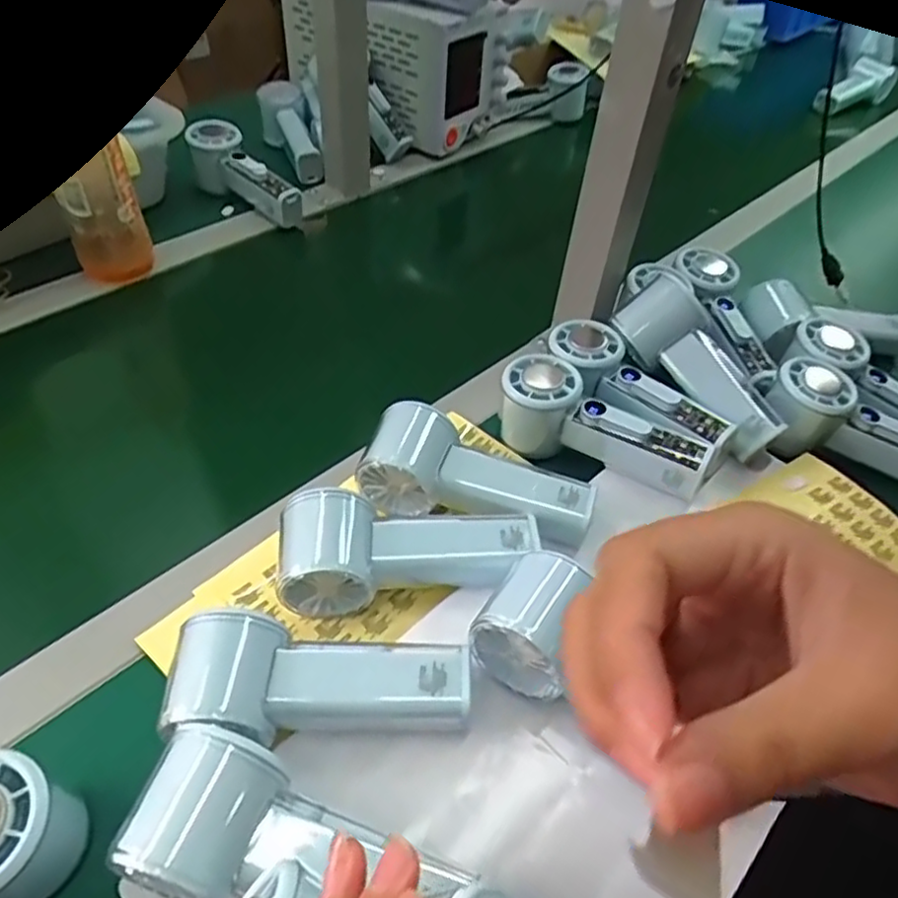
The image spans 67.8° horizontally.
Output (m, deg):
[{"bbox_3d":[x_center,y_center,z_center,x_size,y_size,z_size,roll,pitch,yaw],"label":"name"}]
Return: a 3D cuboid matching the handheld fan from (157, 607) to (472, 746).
[{"bbox_3d":[-0.065,0.120,0.343,0.148,0.044,0.056,2,46,-3],"label":"handheld fan"}]

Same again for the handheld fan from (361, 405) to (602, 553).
[{"bbox_3d":[0.019,0.018,0.439,0.150,0.049,0.057,15,47,10],"label":"handheld fan"}]

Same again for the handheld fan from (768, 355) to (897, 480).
[{"bbox_3d":[0.313,-0.007,0.507,0.155,0.061,0.055,29,49,3],"label":"handheld fan"}]

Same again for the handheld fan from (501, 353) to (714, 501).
[{"bbox_3d":[0.106,-0.012,0.475,0.152,0.049,0.059,30,51,23],"label":"handheld fan"}]

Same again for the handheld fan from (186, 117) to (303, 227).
[{"bbox_3d":[-0.215,-0.290,0.717,0.156,0.058,0.050,39,54,11],"label":"handheld fan"}]

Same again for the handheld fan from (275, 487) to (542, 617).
[{"bbox_3d":[-0.024,0.060,0.399,0.151,0.046,0.055,1,46,-4],"label":"handheld fan"}]

